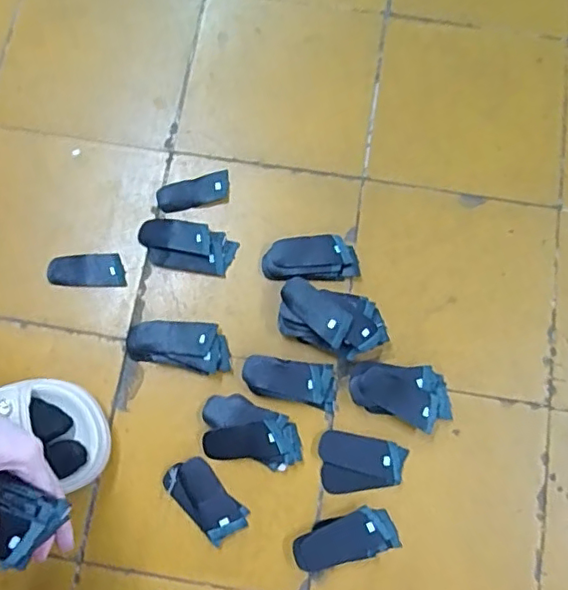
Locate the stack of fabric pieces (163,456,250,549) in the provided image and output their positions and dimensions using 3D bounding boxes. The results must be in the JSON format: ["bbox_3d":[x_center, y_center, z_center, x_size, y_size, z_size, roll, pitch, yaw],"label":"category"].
[{"bbox_3d":[-0.071,0.183,0.516,0.041,0.008,0.079,-41,81,-9],"label":"stack of fabric pieces"}]

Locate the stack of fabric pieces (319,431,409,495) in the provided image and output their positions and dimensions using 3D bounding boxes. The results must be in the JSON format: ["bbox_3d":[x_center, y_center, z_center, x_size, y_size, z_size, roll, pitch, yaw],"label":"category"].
[{"bbox_3d":[0.072,0.151,0.522,0.075,0.007,0.053,-2,77,-1],"label":"stack of fabric pieces"}]

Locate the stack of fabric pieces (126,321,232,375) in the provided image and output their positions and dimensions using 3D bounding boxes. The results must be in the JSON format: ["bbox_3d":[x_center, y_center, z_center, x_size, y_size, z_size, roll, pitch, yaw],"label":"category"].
[{"bbox_3d":[-0.100,0.048,0.544,0.096,0.015,0.045,4,77,0],"label":"stack of fabric pieces"}]

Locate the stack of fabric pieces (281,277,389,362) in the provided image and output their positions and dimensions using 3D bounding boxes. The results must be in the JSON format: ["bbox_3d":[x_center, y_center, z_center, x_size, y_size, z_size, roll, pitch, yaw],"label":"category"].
[{"bbox_3d":[0.046,0.023,0.540,0.102,0.026,0.057,16,77,3],"label":"stack of fabric pieces"}]

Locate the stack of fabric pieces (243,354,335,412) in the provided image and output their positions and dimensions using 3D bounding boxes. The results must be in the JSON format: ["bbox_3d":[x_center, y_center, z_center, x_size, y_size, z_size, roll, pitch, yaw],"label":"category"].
[{"bbox_3d":[0.005,0.079,0.536,0.085,0.010,0.040,11,77,2],"label":"stack of fabric pieces"}]

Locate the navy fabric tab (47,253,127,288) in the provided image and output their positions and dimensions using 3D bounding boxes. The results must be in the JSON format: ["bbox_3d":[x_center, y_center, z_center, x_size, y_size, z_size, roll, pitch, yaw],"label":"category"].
[{"bbox_3d":[-0.196,-0.023,0.573,0.076,0.005,0.034,-4,77,-1],"label":"navy fabric tab"}]

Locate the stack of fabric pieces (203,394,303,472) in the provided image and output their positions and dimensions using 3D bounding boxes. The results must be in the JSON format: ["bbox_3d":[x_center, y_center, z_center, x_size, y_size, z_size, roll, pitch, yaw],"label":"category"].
[{"bbox_3d":[-0.029,0.126,0.525,0.092,0.012,0.057,10,77,2],"label":"stack of fabric pieces"}]

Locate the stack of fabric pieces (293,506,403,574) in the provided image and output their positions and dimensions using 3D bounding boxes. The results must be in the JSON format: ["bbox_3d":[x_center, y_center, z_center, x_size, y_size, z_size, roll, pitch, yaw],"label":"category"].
[{"bbox_3d":[0.054,0.215,0.506,0.089,0.013,0.040,-16,78,-4],"label":"stack of fabric pieces"}]

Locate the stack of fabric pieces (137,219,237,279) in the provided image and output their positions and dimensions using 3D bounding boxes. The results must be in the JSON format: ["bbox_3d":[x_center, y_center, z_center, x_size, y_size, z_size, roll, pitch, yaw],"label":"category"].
[{"bbox_3d":[-0.096,-0.048,0.563,0.094,0.008,0.049,10,77,2],"label":"stack of fabric pieces"}]

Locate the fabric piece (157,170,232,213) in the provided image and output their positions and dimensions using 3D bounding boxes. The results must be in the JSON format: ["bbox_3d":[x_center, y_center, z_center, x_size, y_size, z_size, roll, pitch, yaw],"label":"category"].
[{"bbox_3d":[-0.093,-0.106,0.590,0.074,0.004,0.033,-11,77,-3],"label":"fabric piece"}]

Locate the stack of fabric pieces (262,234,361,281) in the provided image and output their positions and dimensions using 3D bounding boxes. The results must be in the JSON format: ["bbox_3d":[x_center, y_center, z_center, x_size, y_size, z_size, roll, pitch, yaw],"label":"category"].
[{"bbox_3d":[0.026,-0.037,0.567,0.092,0.012,0.045,-2,77,-1],"label":"stack of fabric pieces"}]

